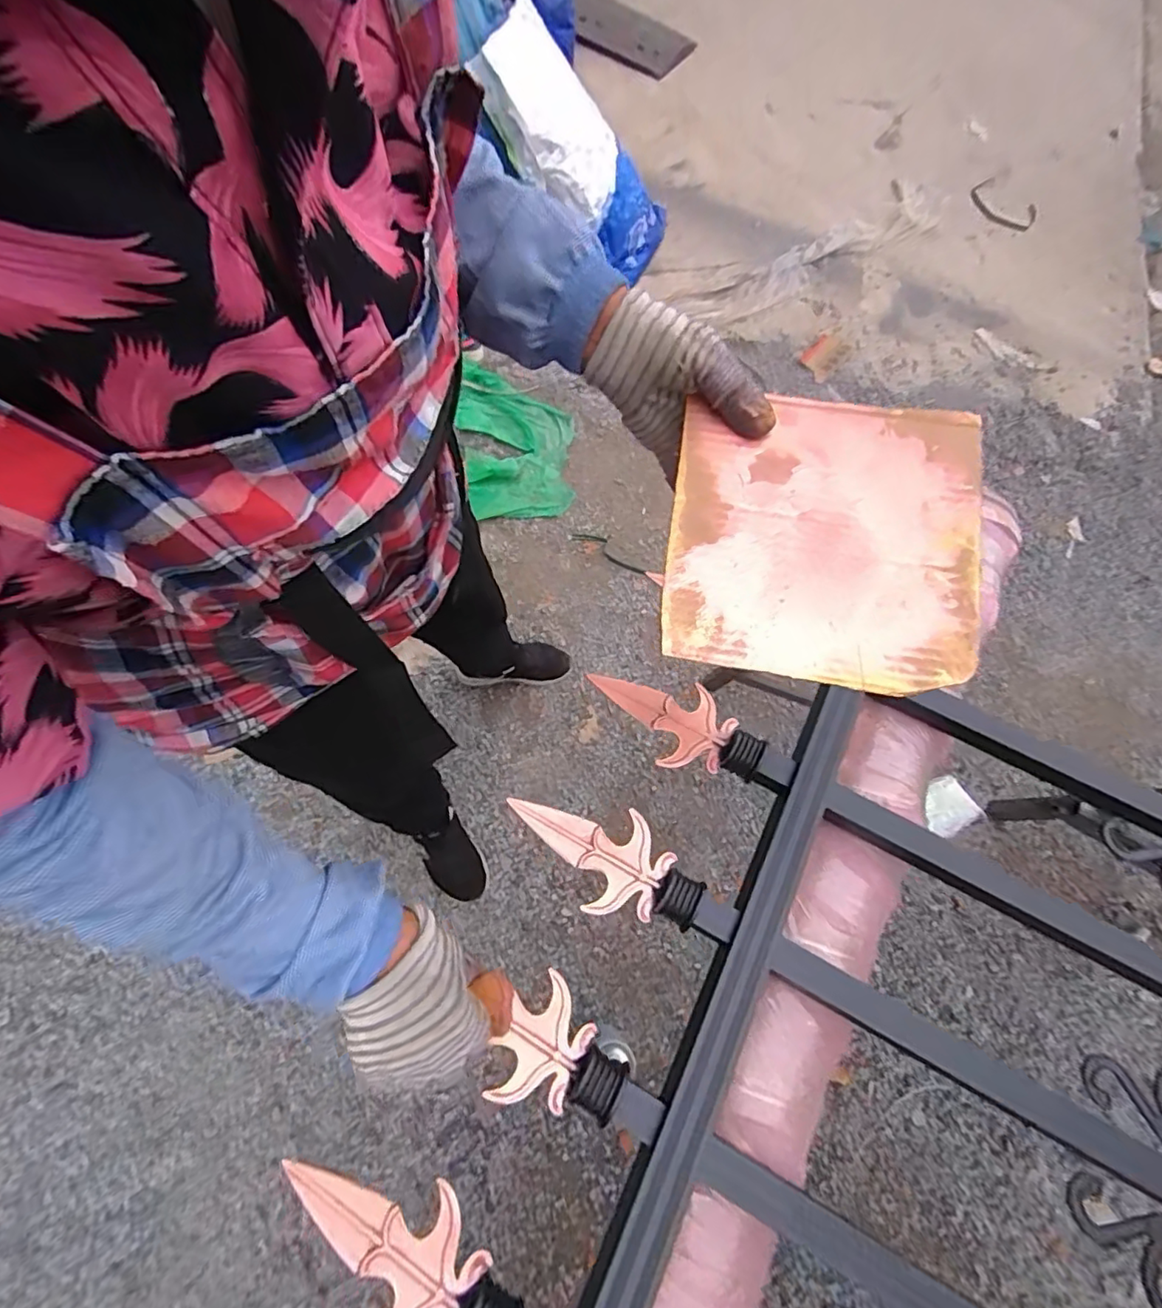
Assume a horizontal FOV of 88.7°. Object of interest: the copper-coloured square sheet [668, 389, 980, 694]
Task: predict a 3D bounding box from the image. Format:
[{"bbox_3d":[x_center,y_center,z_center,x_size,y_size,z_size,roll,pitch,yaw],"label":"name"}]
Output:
[{"bbox_3d":[0.142,-0.071,0.350,0.174,0.007,0.176,10,77,2],"label":"copper-coloured square sheet"}]

